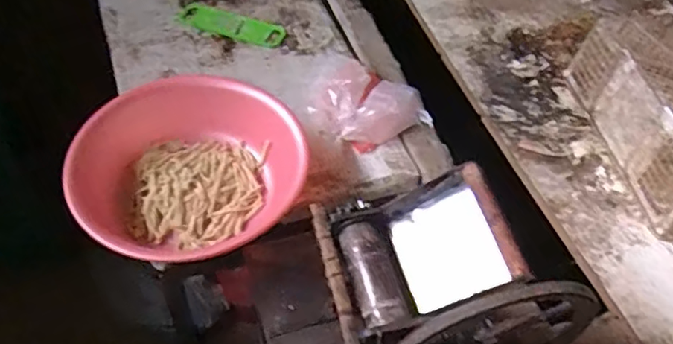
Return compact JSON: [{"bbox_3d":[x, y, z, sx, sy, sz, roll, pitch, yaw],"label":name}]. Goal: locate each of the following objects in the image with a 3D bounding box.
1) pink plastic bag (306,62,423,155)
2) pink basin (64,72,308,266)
[{"bbox_3d":[0.049,-0.153,1.298,0.218,0.064,0.227,-26,57,-25],"label":"pink plastic bag"},{"bbox_3d":[-0.273,0.007,1.119,0.408,0.192,0.406,3,50,-3],"label":"pink basin"}]

